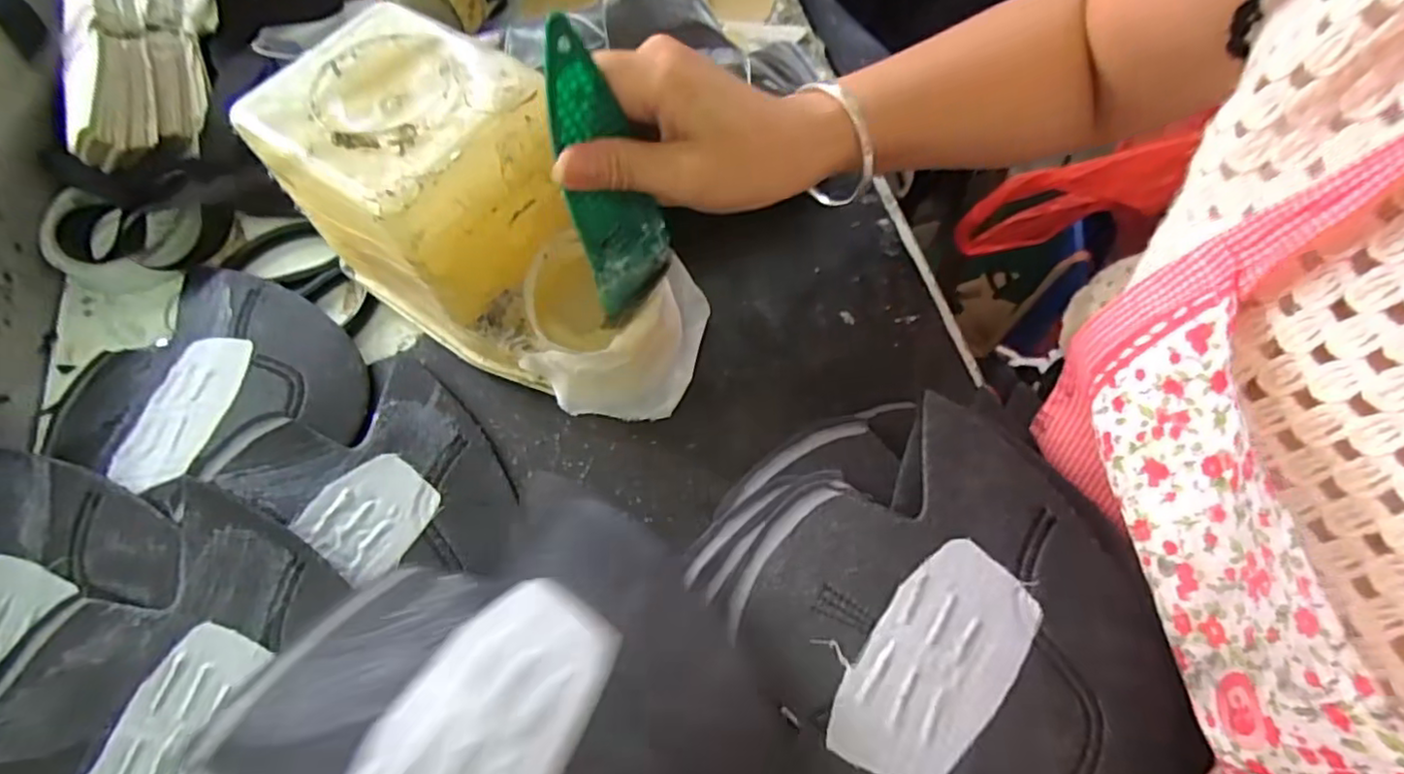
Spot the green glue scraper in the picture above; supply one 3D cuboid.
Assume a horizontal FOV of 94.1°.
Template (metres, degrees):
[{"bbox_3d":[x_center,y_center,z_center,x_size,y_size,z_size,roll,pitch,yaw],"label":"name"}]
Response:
[{"bbox_3d":[-0.039,-0.085,0.279,0.041,0.135,0.008,-34,52,-17],"label":"green glue scraper"}]

